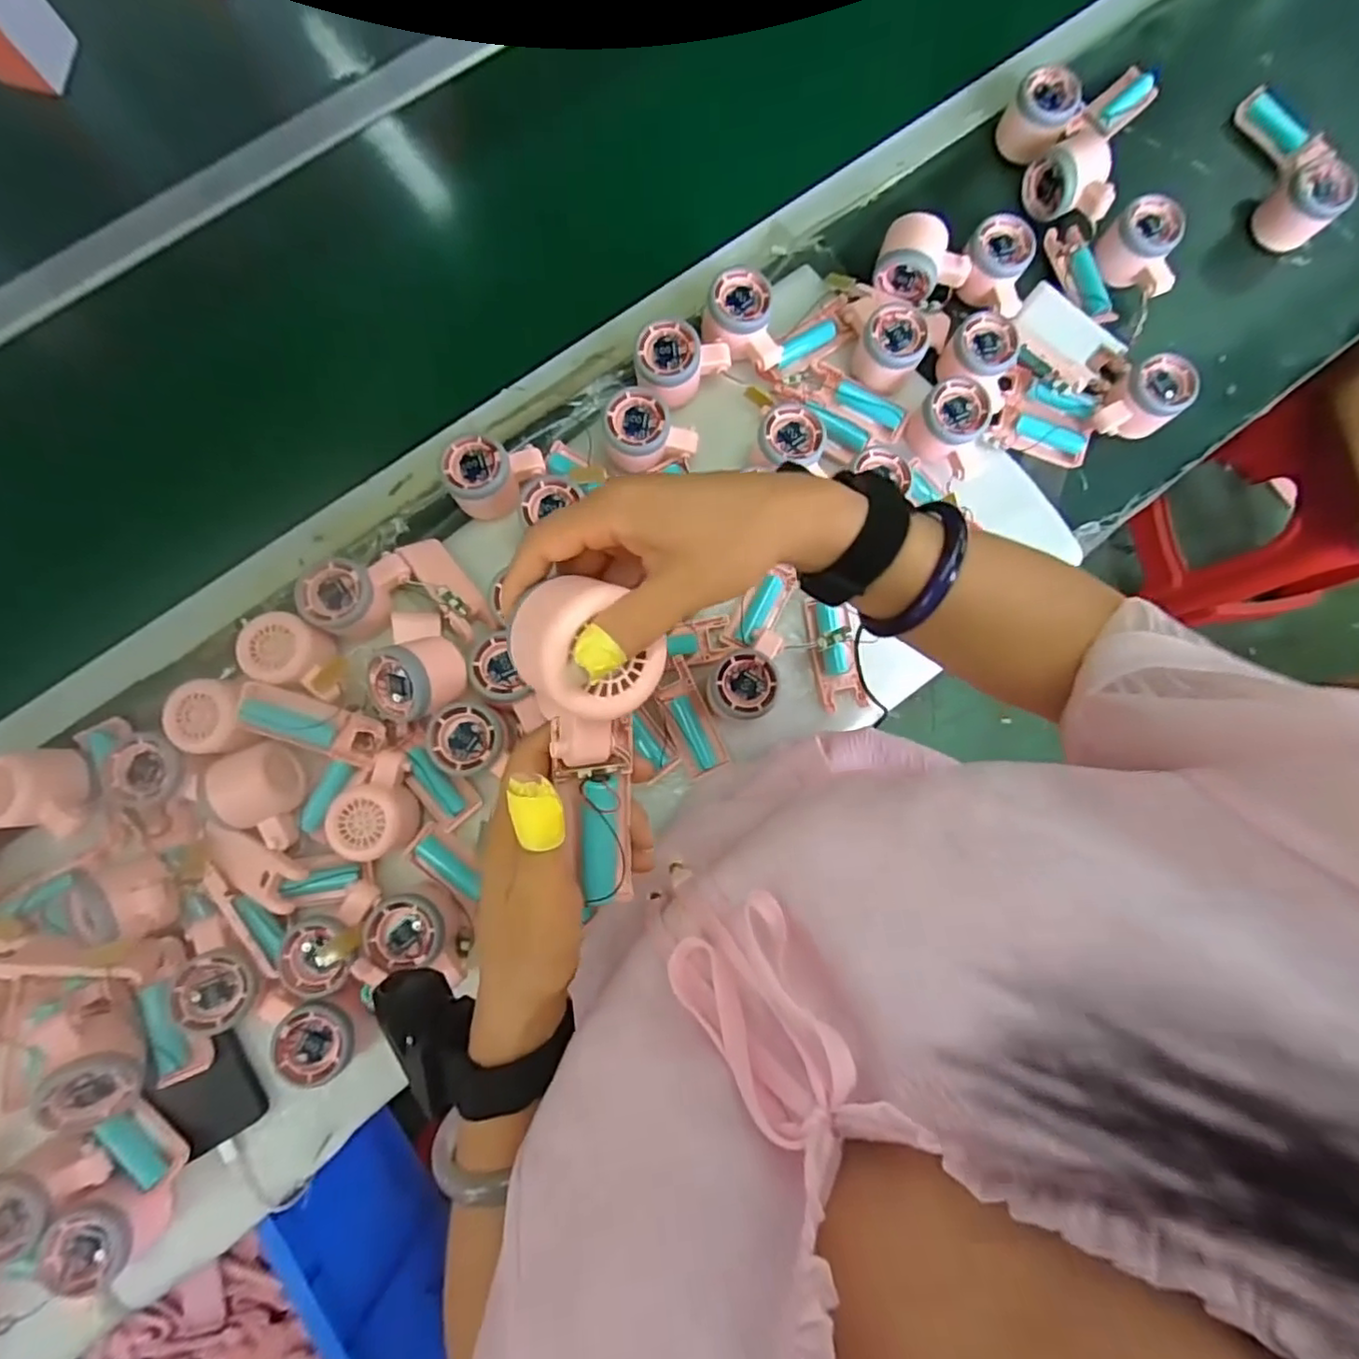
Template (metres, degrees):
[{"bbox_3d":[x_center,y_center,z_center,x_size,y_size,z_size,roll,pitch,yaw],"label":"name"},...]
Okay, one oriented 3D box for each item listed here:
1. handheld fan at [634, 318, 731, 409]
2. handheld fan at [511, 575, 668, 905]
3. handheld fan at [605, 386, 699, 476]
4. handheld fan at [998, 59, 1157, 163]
[{"bbox_3d":[0.001,-0.283,0.575,0.088,0.056,0.058,-15,83,-4],"label":"handheld fan"},{"bbox_3d":[-0.036,0.032,0.299,0.063,0.051,0.156,-7,119,-3],"label":"handheld fan"},{"bbox_3d":[-0.025,-0.218,0.572,0.078,0.058,0.057,5,82,-2],"label":"handheld fan"},{"bbox_3d":[0.408,-0.575,0.634,0.175,0.046,0.064,-19,84,-5],"label":"handheld fan"}]

